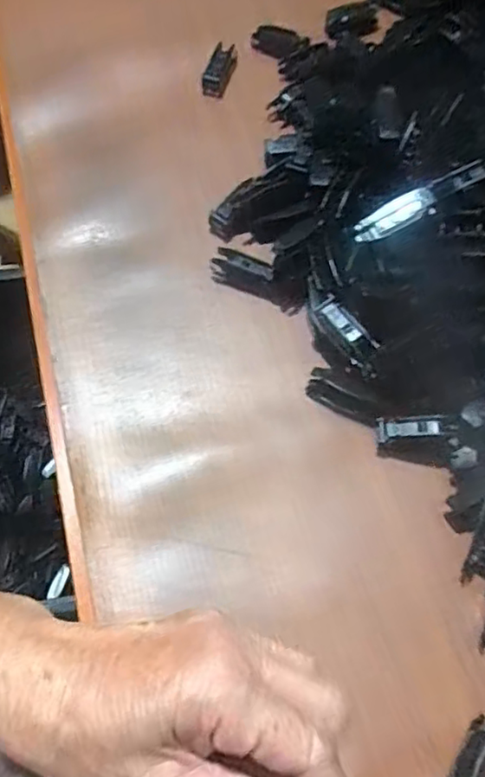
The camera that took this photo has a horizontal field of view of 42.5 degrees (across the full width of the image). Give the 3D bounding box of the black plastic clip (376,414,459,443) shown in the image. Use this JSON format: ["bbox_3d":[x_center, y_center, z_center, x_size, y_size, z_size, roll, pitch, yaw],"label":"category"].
[{"bbox_3d":[0.100,0.022,0.360,0.045,0.007,0.014,-7,63,15],"label":"black plastic clip"}]

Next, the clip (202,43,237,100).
[{"bbox_3d":[-0.019,-0.260,0.504,0.020,0.011,0.048,15,67,6],"label":"clip"}]

